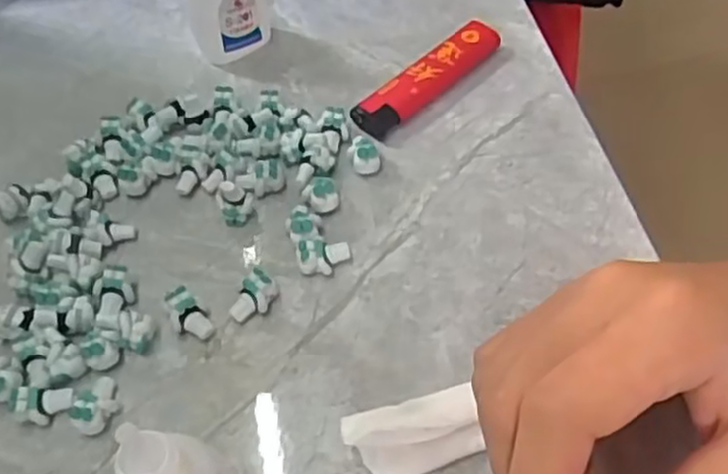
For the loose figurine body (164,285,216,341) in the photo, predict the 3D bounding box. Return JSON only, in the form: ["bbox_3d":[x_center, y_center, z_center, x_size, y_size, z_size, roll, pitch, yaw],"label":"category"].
[{"bbox_3d":[-0.061,0.027,0.255,0.012,0.012,0.017,-30,59,-21],"label":"loose figurine body"}]

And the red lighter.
[{"bbox_3d":[0.028,-0.070,0.318,0.019,0.012,0.077,38,62,24],"label":"red lighter"}]

